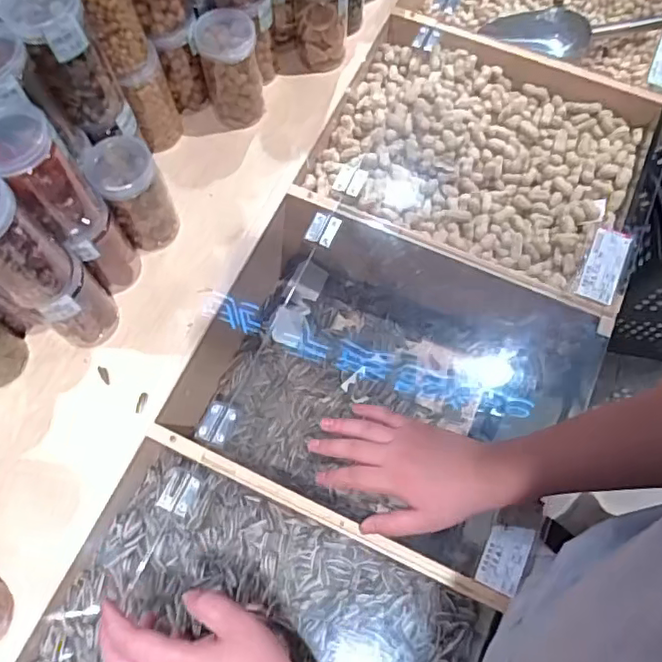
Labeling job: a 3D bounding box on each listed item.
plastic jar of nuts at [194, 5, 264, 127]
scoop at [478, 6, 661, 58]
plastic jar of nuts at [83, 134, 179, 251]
[{"bbox_3d":[-0.120,-0.312,0.718,0.066,0.122,0.069,0,69,1],"label":"plastic jar of nuts"},{"bbox_3d":[0.394,-0.495,0.969,0.287,0.042,0.084,-12,69,-4],"label":"scoop"},{"bbox_3d":[-0.212,-0.147,0.646,0.063,0.122,0.067,0,69,1],"label":"plastic jar of nuts"}]

